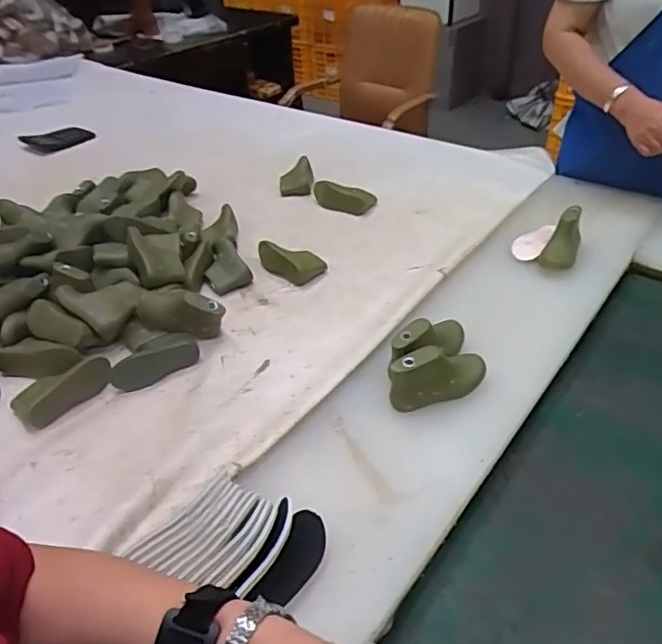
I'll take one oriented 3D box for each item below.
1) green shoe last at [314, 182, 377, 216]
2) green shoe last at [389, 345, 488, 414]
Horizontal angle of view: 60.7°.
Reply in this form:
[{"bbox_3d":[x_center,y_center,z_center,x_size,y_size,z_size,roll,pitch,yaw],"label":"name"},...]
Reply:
[{"bbox_3d":[0.029,-0.263,1.219,0.137,0.052,0.061,5,38,8],"label":"green shoe last"},{"bbox_3d":[0.150,0.070,0.764,0.151,0.074,0.046,-18,41,-21],"label":"green shoe last"}]

